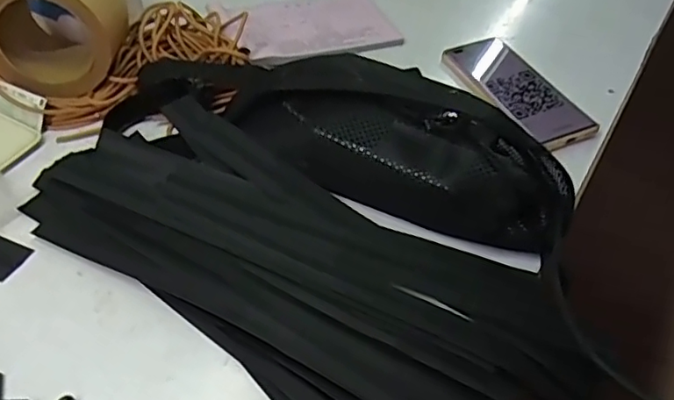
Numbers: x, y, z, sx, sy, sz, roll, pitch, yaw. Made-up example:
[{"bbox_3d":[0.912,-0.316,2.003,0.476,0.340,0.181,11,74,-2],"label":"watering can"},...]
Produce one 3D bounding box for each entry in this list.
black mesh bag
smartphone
[{"bbox_3d":[0.007,-0.078,0.478,0.385,0.074,0.138,17,49,8],"label":"black mesh bag"},{"bbox_3d":[0.181,-0.115,0.579,0.076,0.016,0.172,-18,53,-21],"label":"smartphone"}]

